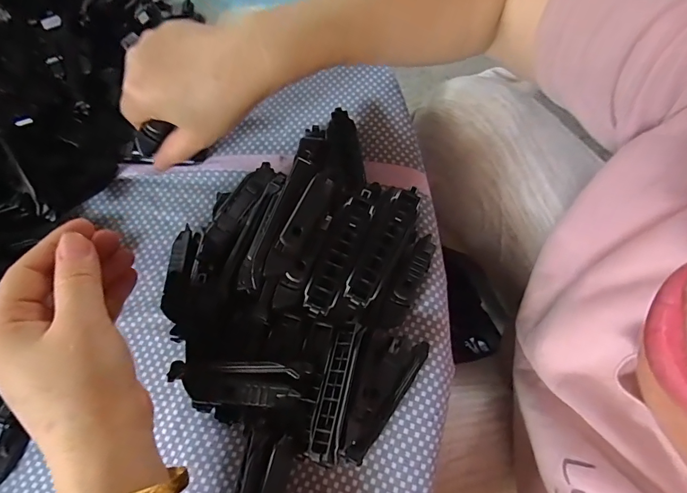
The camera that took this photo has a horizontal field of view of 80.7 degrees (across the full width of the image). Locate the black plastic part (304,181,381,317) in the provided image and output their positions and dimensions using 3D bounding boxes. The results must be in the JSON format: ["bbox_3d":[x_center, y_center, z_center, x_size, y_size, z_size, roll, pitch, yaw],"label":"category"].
[{"bbox_3d":[0.000,0.000,0.245,0.019,0.015,0.085,21,73,10],"label":"black plastic part"}]

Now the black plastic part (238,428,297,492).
[{"bbox_3d":[-0.046,0.136,0.215,0.025,0.014,0.073,16,90,7],"label":"black plastic part"}]

